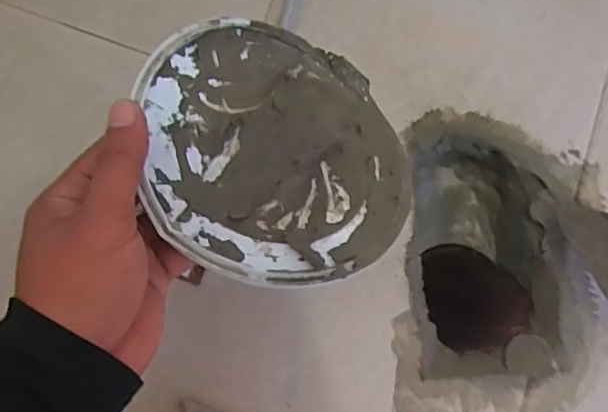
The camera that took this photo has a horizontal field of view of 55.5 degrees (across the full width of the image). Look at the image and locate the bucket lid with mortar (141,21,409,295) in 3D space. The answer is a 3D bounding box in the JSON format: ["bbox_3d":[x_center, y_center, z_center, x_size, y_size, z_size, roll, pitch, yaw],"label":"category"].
[{"bbox_3d":[-0.012,-0.034,0.332,0.155,0.015,0.160,-2,67,-26],"label":"bucket lid with mortar"}]

